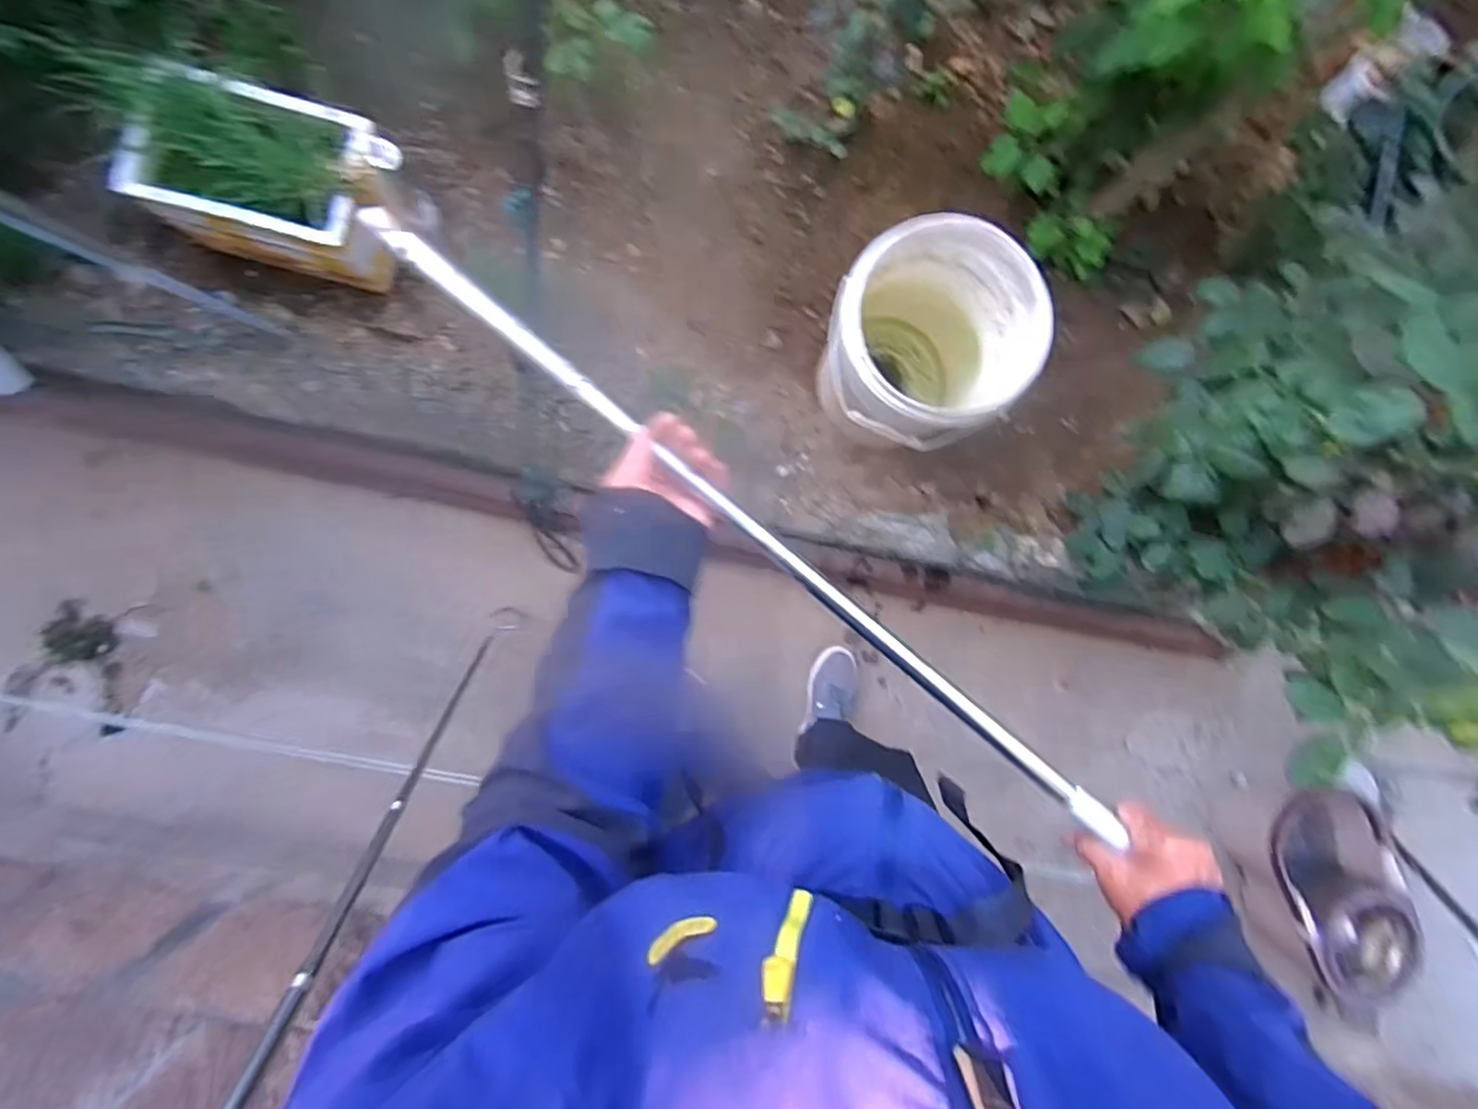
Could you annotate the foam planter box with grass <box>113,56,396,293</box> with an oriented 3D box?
[{"bbox_3d":[-0.794,-0.634,1.071,0.372,0.300,0.227,4,88,-7],"label":"foam planter box with grass"}]

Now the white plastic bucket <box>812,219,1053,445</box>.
[{"bbox_3d":[0.307,-0.379,1.195,0.314,0.411,0.326,0,88,-7],"label":"white plastic bucket"}]

